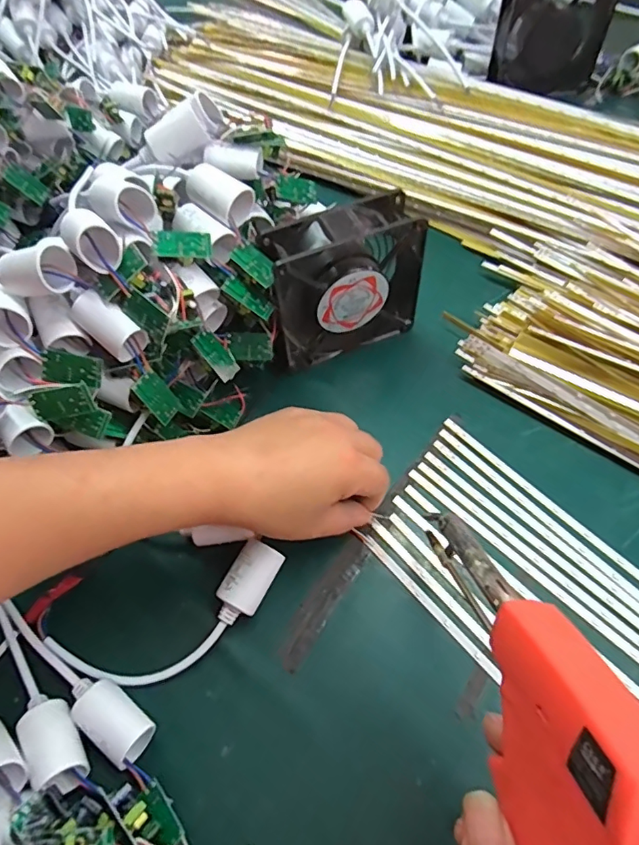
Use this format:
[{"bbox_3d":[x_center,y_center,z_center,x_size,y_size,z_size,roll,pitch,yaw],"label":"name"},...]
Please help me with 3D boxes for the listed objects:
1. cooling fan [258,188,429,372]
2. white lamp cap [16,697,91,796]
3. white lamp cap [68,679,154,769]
[{"bbox_3d":[0.019,-0.111,0.407,0.120,0.106,0.039,-22,60,-10],"label":"cooling fan"},{"bbox_3d":[-0.149,0.184,0.298,0.027,0.023,0.048,-33,62,-16],"label":"white lamp cap"},{"bbox_3d":[-0.123,0.173,0.307,0.051,0.024,0.027,32,66,21],"label":"white lamp cap"}]

